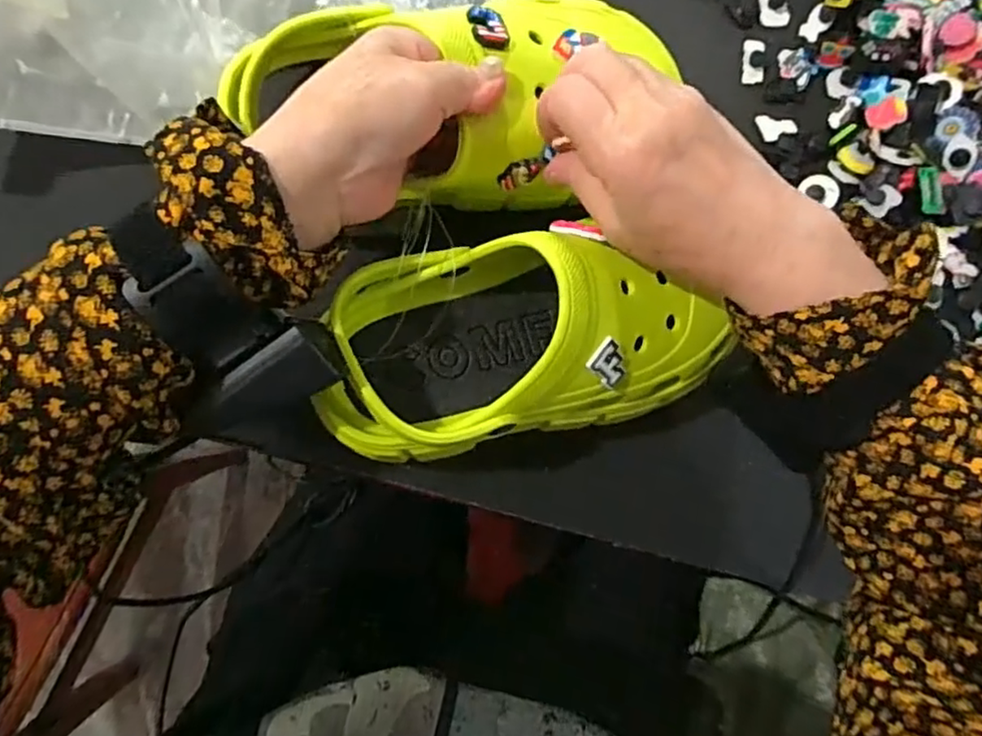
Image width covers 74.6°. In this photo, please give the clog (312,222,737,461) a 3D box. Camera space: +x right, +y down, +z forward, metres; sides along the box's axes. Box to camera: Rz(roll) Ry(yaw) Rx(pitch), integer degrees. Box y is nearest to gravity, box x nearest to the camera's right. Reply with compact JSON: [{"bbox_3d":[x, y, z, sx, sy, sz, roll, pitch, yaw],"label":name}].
[{"bbox_3d":[0.022,-0.013,0.324,0.204,0.069,0.096,-7,85,-6],"label":"clog"}]

